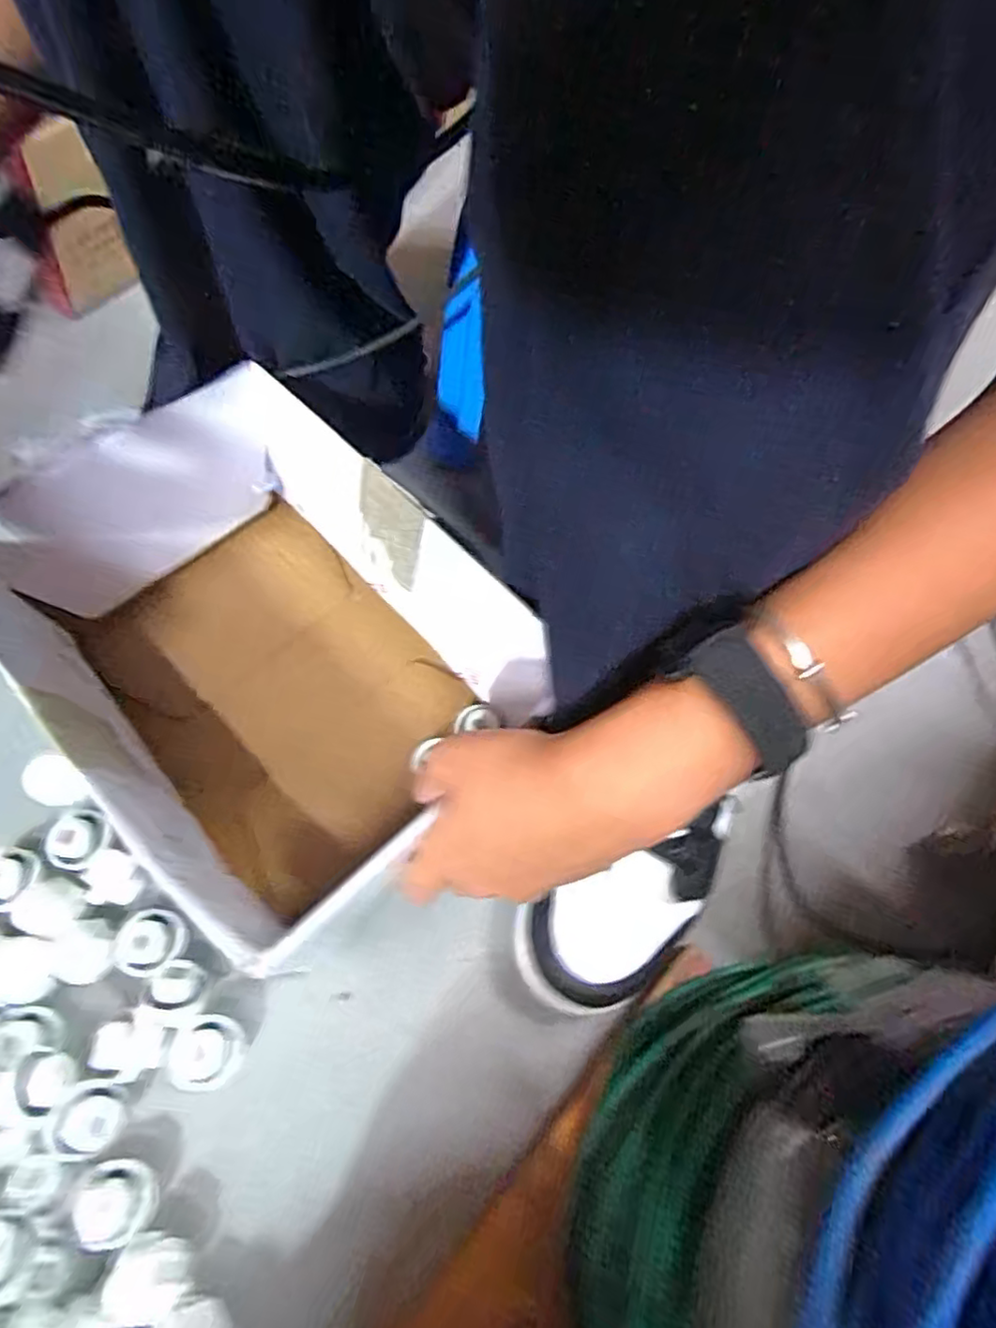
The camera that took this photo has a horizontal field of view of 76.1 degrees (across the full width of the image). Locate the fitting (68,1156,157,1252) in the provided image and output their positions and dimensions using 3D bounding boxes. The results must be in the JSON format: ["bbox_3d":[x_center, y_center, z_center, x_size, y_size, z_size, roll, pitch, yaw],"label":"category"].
[{"bbox_3d":[-0.180,0.252,0.299,0.035,0.019,0.030,6,65,0],"label":"fitting"}]

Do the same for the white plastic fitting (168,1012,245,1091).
[{"bbox_3d":[-0.150,0.200,0.328,0.036,0.018,0.032,8,65,1],"label":"white plastic fitting"}]

